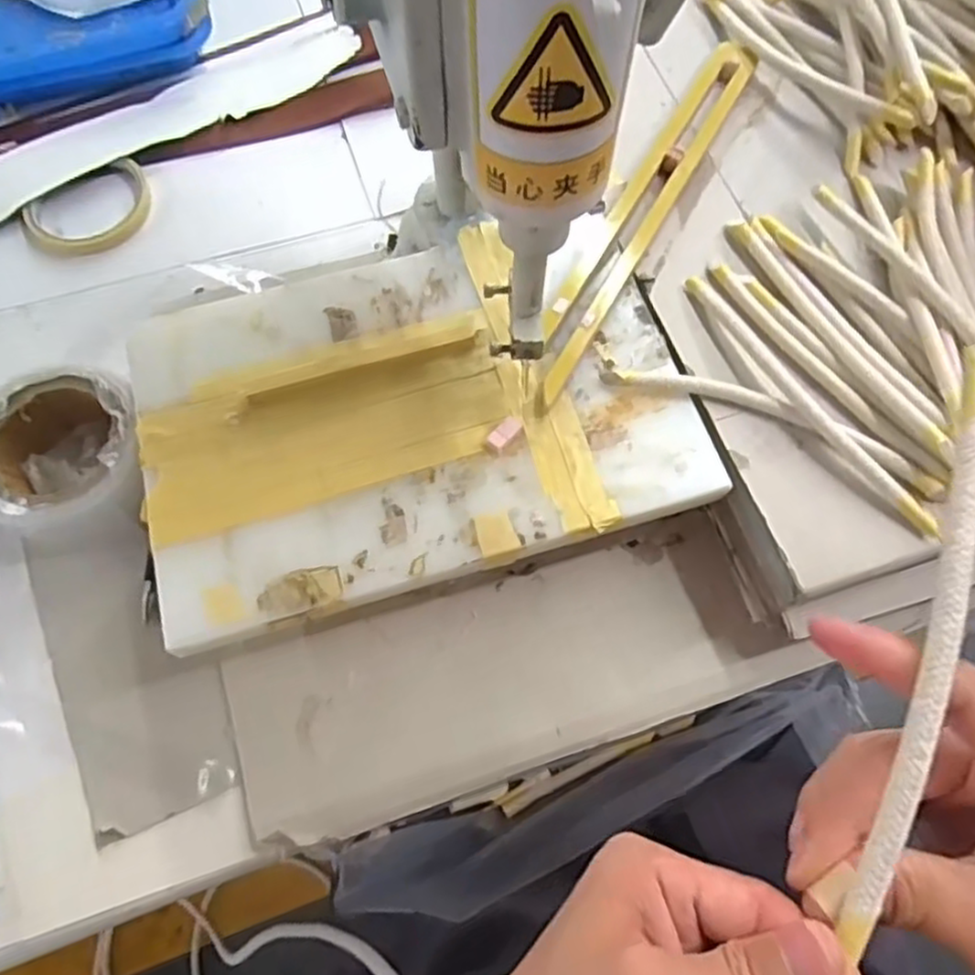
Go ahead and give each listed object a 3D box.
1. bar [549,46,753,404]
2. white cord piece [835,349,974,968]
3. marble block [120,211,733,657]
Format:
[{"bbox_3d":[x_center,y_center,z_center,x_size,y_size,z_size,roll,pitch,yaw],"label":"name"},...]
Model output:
[{"bbox_3d":[0.098,-0.178,0.450,0.031,0.011,0.304,28,71,9],"label":"bar"},{"bbox_3d":[0.137,0.045,0.223,0.010,0.014,0.190,18,80,5],"label":"white cord piece"},{"bbox_3d":[-0.041,-0.046,0.399,0.293,0.014,0.198,-16,70,-8],"label":"marble block"}]

